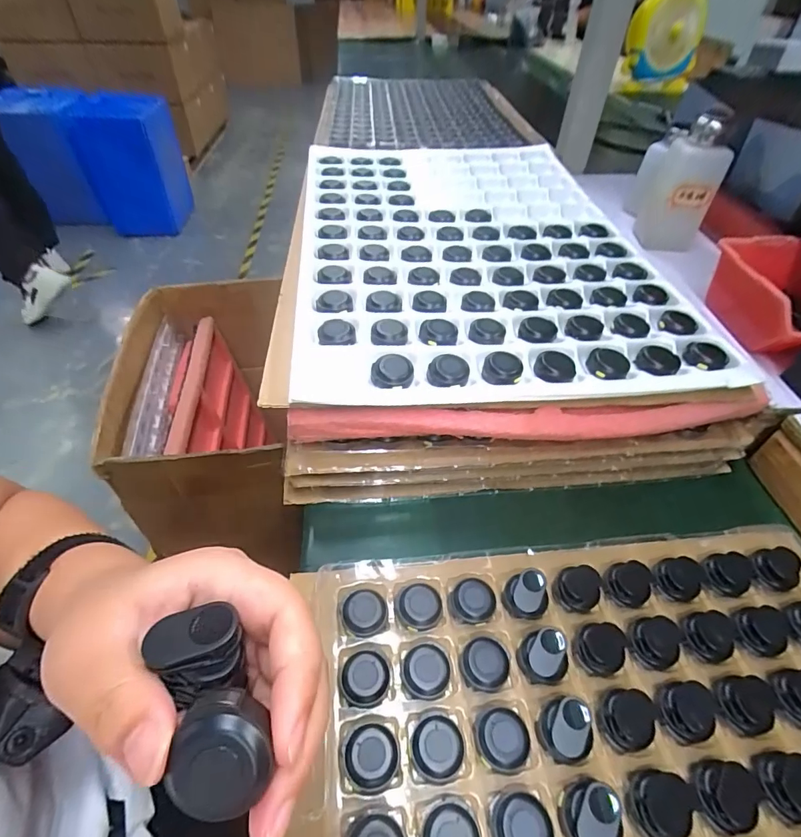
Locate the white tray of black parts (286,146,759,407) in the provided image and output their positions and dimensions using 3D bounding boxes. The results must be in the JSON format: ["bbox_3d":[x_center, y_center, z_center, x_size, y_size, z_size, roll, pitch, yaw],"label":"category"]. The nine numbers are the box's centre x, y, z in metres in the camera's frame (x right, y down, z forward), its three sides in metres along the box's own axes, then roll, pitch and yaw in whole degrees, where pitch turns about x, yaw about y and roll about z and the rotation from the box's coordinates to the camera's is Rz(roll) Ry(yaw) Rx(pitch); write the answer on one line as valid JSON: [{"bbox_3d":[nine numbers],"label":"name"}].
[{"bbox_3d":[0.072,-0.200,0.481,0.347,0.012,0.494,-3,49,-5],"label":"white tray of black parts"}]

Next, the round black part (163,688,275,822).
[{"bbox_3d":[-0.051,0.094,0.129,0.025,0.016,0.032,13,83,-11],"label":"round black part"}]

